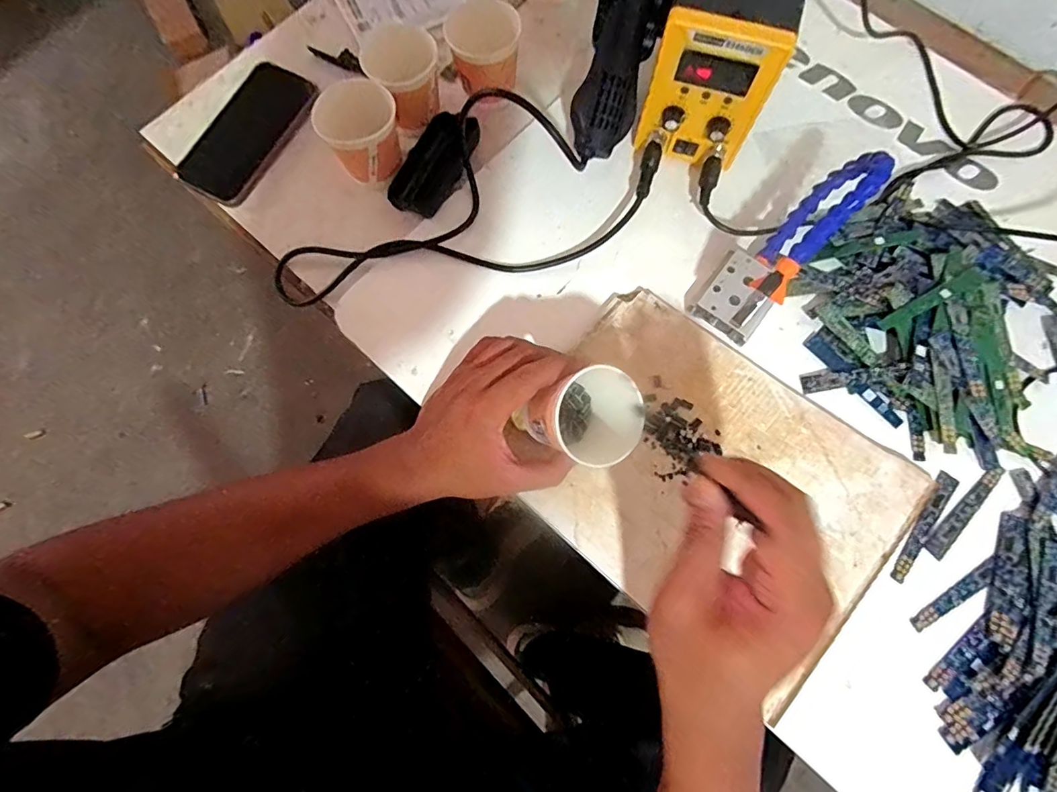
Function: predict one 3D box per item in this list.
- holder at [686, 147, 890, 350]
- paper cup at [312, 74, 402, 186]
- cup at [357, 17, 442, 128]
[{"bbox_3d":[0.206,-0.121,0.419,0.057,0.099,0.182,39,79,10],"label":"holder"},{"bbox_3d":[-0.152,-0.240,0.471,0.067,0.066,0.064,0,75,0],"label":"paper cup"},{"bbox_3d":[-0.116,-0.297,0.485,0.066,0.067,0.067,0,75,0],"label":"cup"}]

